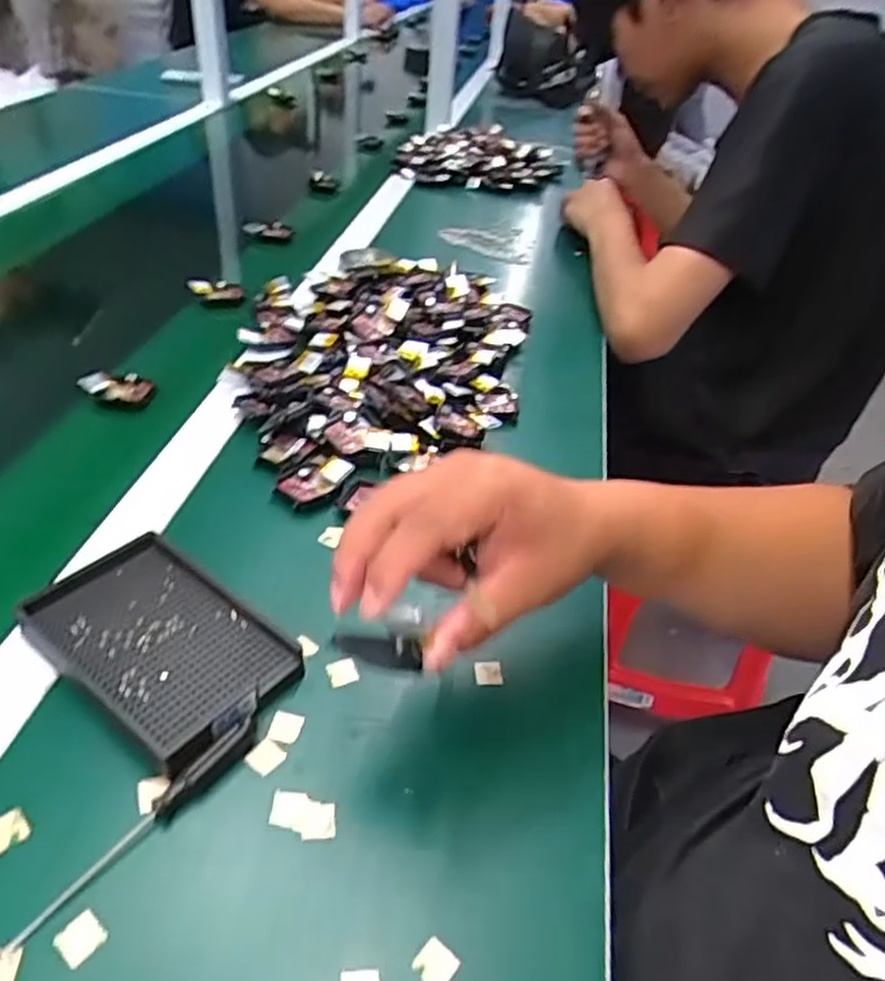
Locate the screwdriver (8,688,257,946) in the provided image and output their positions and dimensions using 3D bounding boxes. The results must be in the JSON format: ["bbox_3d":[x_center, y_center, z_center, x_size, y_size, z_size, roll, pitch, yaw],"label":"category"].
[{"bbox_3d":[-0.132,0.148,0.334,0.014,0.013,0.136,26,44,24],"label":"screwdriver"}]

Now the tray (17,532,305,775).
[{"bbox_3d":[-0.156,0.083,0.402,0.138,0.021,0.091,28,44,25],"label":"tray"}]

